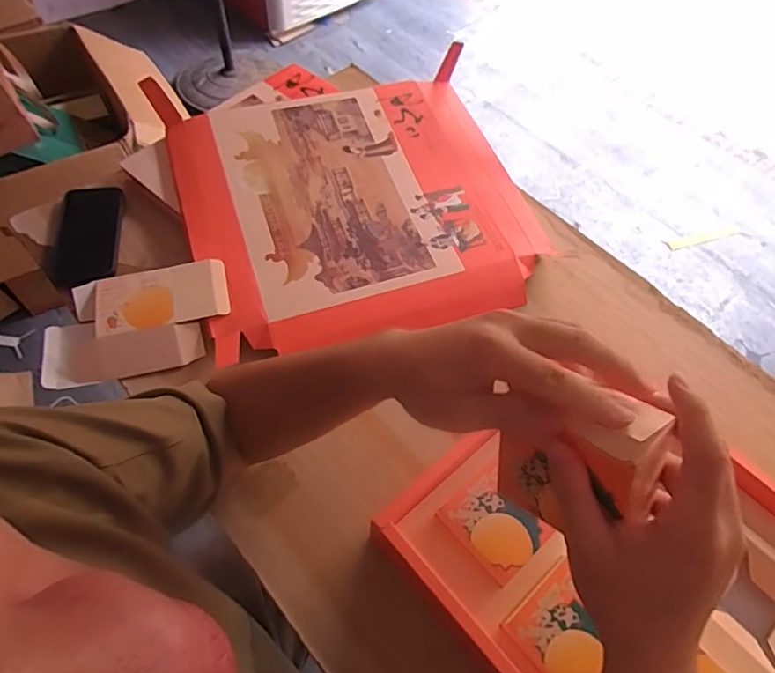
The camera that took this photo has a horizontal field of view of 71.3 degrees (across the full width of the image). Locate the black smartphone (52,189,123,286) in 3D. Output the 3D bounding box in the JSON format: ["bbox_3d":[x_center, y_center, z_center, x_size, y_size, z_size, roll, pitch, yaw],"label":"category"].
[{"bbox_3d":[-0.398,-0.134,0.717,0.077,0.013,0.162,-2,62,-13],"label":"black smartphone"}]

